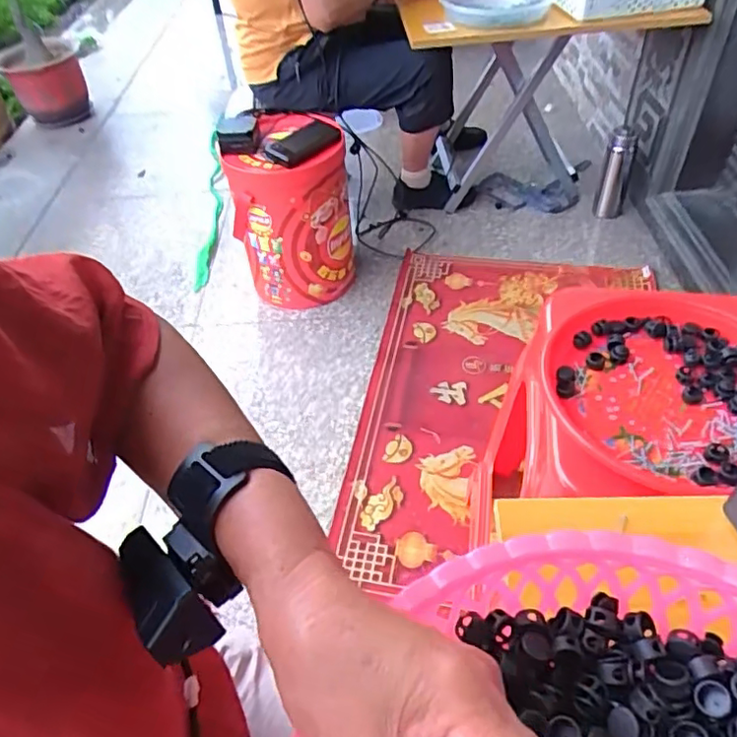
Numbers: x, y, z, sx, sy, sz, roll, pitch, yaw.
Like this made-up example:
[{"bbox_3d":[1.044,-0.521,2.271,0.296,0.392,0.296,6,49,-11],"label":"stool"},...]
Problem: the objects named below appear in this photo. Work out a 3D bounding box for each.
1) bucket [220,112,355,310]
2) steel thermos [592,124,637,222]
[{"bbox_3d":[-0.163,-0.331,1.321,0.235,0.369,0.235,-3,47,3],"label":"bucket"},{"bbox_3d":[0.620,-0.489,1.501,0.070,0.204,0.070,15,50,18],"label":"steel thermos"}]

